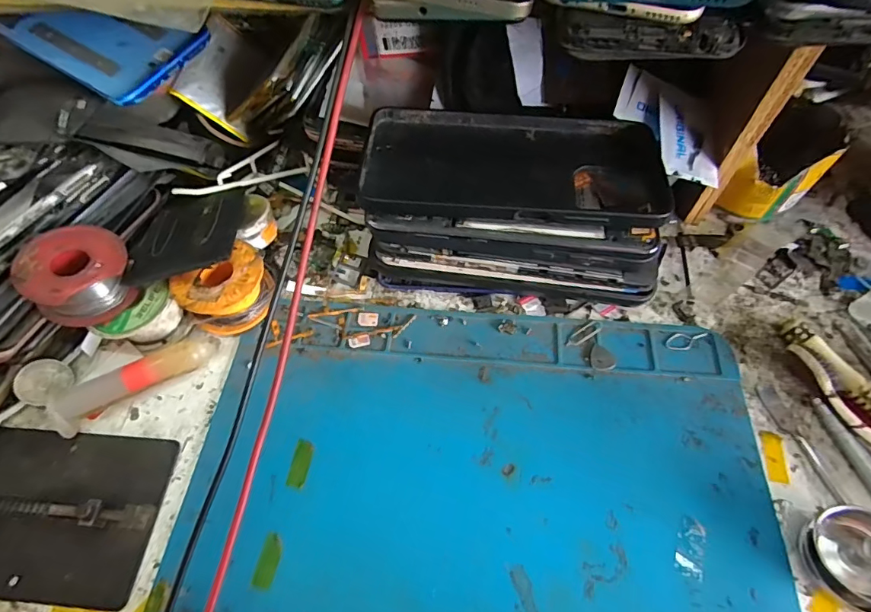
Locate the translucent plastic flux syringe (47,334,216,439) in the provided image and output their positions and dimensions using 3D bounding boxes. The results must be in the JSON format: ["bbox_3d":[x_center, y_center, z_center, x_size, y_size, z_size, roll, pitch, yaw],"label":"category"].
[{"bbox_3d":[-0.172,0.042,0.269,0.089,0.020,0.017,-32,63,-15],"label":"translucent plastic flux syringe"}]

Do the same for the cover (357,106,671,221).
[{"bbox_3d":[0.044,-0.081,0.261,0.166,0.013,0.082,2,60,4],"label":"cover"}]

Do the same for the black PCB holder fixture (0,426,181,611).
[{"bbox_3d":[-0.202,0.104,0.237,0.116,0.015,0.079,3,60,4],"label":"black PCB holder fixture"}]

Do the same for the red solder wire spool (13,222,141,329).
[{"bbox_3d":[-0.204,-0.019,0.264,0.053,0.037,0.053,-1,60,2],"label":"red solder wire spool"}]

